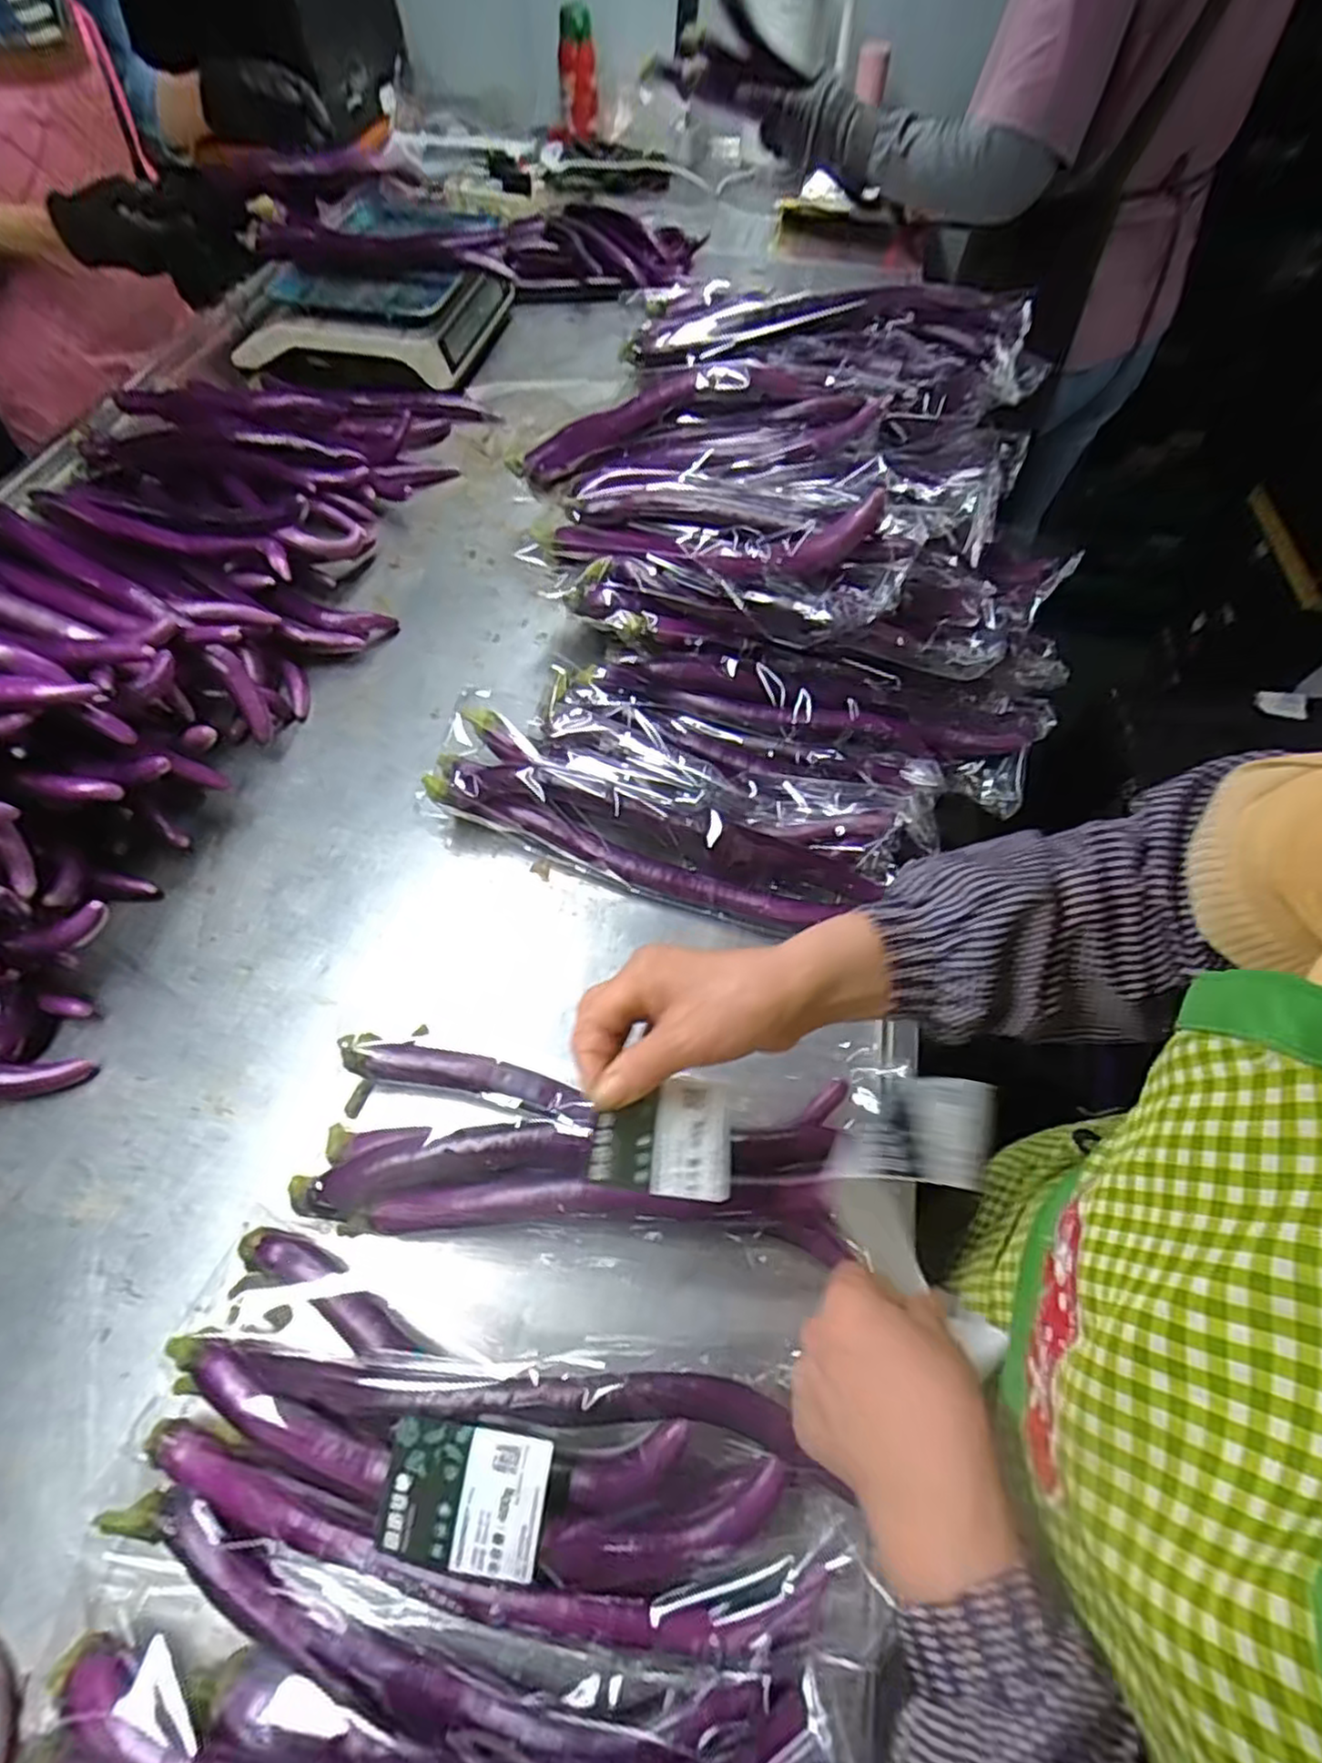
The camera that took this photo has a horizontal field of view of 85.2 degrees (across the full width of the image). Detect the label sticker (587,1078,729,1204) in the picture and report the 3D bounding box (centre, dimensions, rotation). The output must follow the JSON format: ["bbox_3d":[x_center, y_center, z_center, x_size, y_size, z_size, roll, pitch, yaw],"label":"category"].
[{"bbox_3d":[0.003,0.131,0.378,0.077,0.011,0.060,16,58,-17],"label":"label sticker"}]

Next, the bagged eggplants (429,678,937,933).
[{"bbox_3d":[0.003,-0.063,0.599,0.413,0.072,0.131,18,60,9],"label":"bagged eggplants"}]

